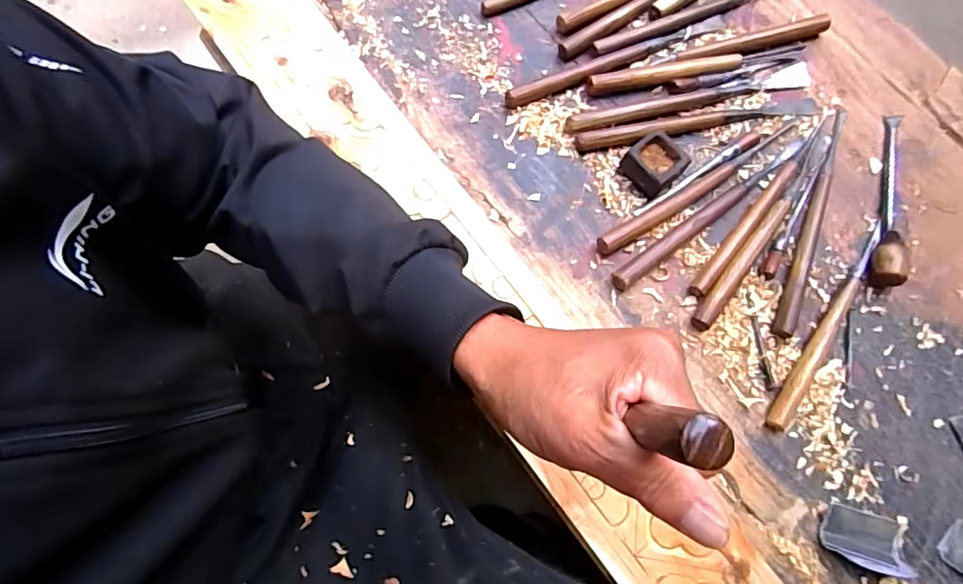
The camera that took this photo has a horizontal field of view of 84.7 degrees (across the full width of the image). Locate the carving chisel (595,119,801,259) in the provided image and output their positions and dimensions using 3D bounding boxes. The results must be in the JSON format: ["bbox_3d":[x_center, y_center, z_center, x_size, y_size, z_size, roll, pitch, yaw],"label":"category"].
[{"bbox_3d":[0.210,-0.101,0.499,0.243,0.018,0.017,-32,78,-10],"label":"carving chisel"}]

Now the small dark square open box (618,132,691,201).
[{"bbox_3d":[0.163,-0.121,0.499,0.045,0.024,0.048,-42,80,-12],"label":"small dark square open box"}]

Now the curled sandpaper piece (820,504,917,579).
[{"bbox_3d":[0.308,0.198,0.420,0.076,0.009,0.042,14,75,2],"label":"curled sandpaper piece"}]

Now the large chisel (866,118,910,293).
[{"bbox_3d":[0.388,-0.092,0.495,0.026,0.031,0.188,16,75,2],"label":"large chisel"}]

